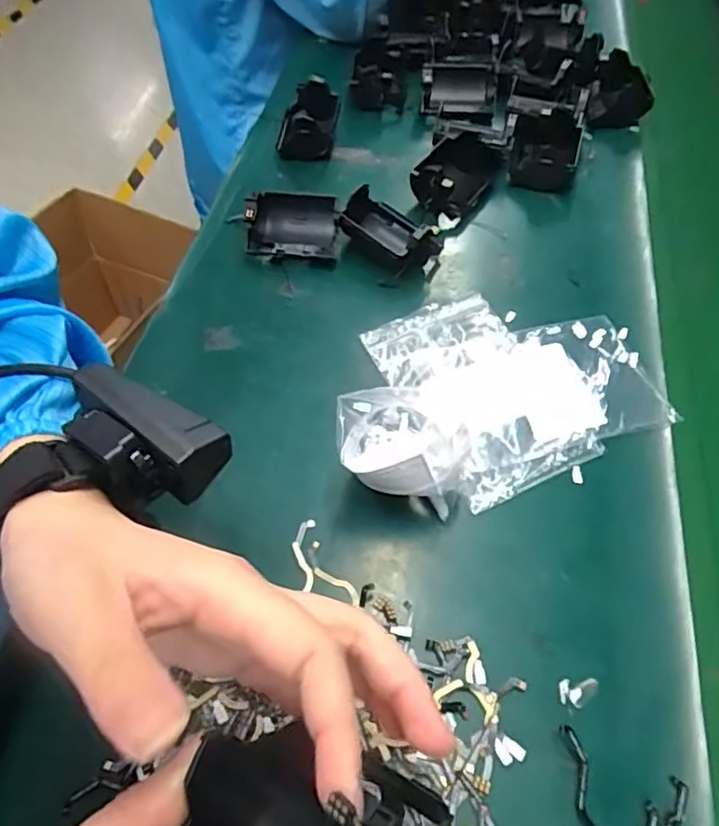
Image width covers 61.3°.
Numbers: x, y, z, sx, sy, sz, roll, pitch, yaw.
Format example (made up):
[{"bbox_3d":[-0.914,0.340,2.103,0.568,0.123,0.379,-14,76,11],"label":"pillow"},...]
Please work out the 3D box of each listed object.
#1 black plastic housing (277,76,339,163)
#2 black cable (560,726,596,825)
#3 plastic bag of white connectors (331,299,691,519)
[{"bbox_3d":[-0.044,-0.267,0.547,0.048,0.032,0.081,6,56,2],"label":"black plastic housing"},{"bbox_3d":[0.101,0.169,0.274,0.009,0.007,0.048,-4,57,-4],"label":"black cable"},{"bbox_3d":[0.080,-0.029,0.385,0.214,0.052,0.151,-19,59,-13],"label":"plastic bag of white connectors"}]

